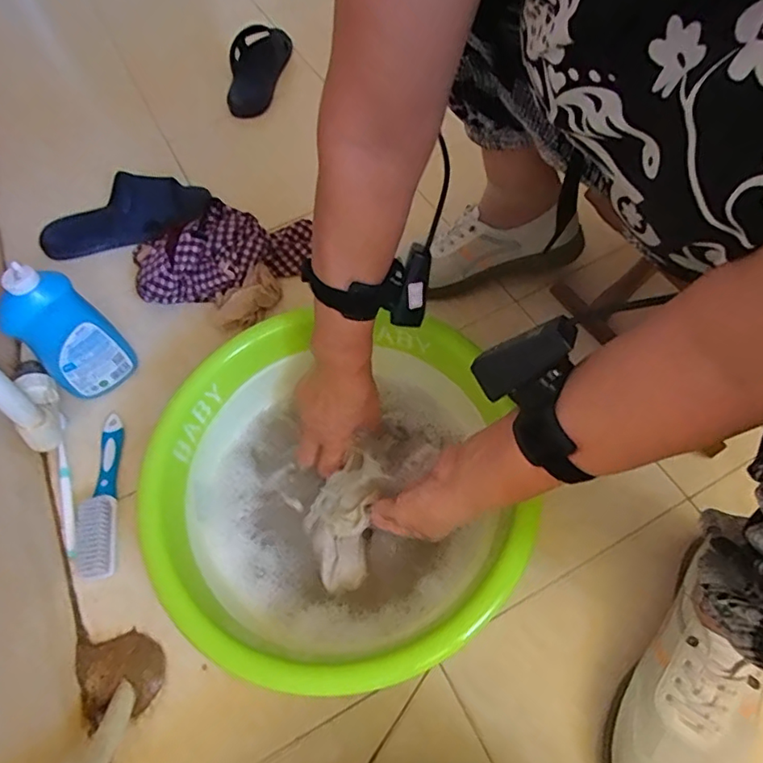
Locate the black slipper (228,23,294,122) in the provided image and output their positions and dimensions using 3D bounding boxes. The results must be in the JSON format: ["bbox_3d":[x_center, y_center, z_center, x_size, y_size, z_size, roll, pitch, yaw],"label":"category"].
[{"bbox_3d":[-0.224,-0.561,0.964,0.106,0.053,0.212,-3,61,3],"label":"black slipper"}]

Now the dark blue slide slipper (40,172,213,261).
[{"bbox_3d":[-0.389,-0.249,0.803,0.253,0.064,0.094,-14,61,-4],"label":"dark blue slide slipper"}]

